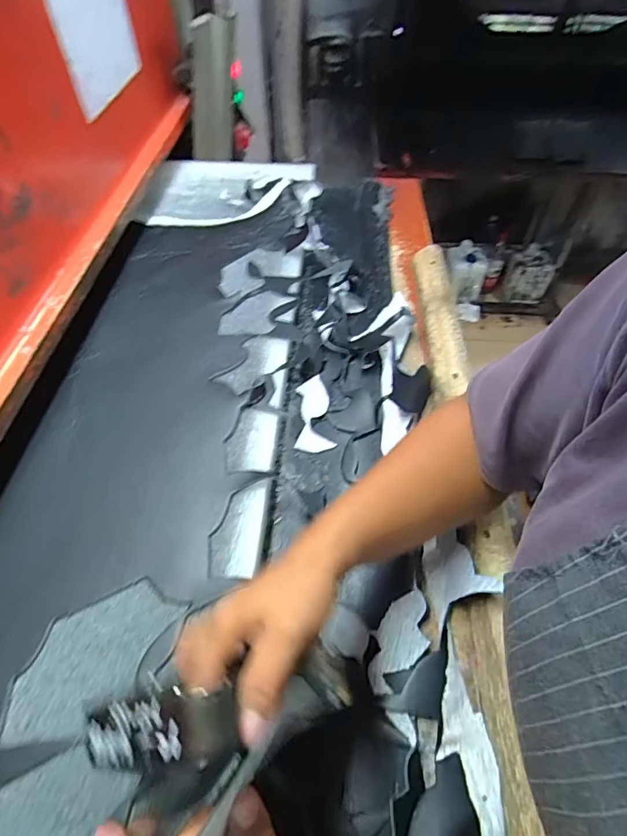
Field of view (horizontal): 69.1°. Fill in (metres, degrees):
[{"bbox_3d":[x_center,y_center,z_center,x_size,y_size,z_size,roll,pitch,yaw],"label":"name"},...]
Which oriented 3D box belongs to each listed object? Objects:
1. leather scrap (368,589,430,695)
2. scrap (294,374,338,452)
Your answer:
[{"bbox_3d":[0.074,0.191,0.389,0.039,0.016,0.084,24,67,15],"label":"leather scrap"},{"bbox_3d":[-0.002,-0.006,0.574,0.047,0.004,0.111,-7,56,-2],"label":"scrap"}]

